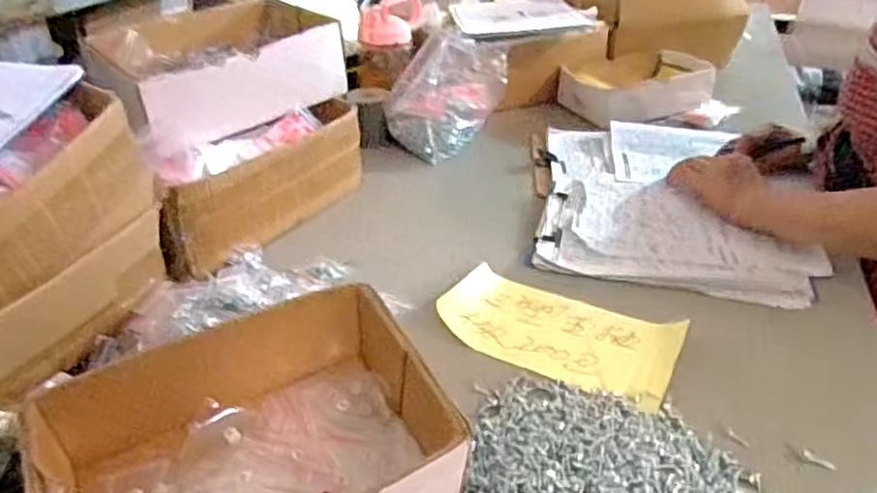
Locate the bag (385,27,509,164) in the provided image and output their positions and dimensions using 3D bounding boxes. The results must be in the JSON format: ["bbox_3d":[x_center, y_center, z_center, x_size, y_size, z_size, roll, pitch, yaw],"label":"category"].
[{"bbox_3d":[0.017,-0.254,1.072,0.114,0.151,0.190,26,42,38],"label":"bag"}]

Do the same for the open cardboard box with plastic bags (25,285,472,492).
[{"bbox_3d":[-0.132,0.144,0.464,0.243,0.108,0.163,-18,35,-24],"label":"open cardboard box with plastic bags"}]

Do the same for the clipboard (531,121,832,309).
[{"bbox_3d":[0.282,-0.073,0.879,0.301,0.019,0.441,2,32,7],"label":"clipboard"}]

